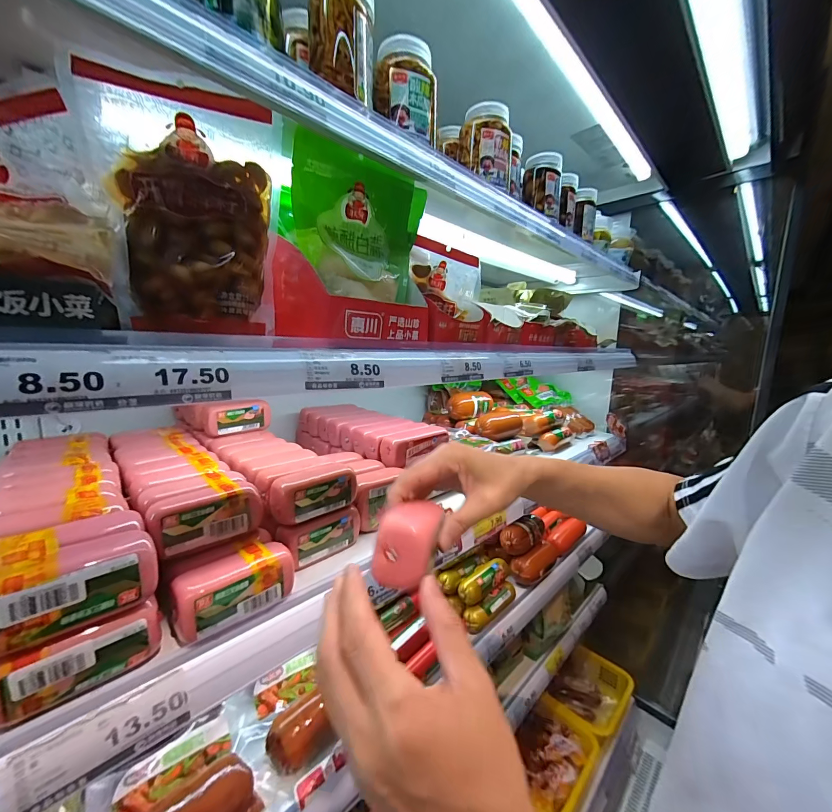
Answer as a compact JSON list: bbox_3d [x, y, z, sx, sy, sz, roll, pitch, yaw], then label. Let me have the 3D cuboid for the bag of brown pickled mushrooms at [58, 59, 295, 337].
[{"bbox_3d":[-0.188,-0.161,0.301,0.142,0.188,0.035,-2,9,-20],"label":"bag of brown pickled mushrooms"}]

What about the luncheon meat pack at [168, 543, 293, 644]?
[{"bbox_3d":[-0.169,0.167,0.332,0.101,0.043,0.041,-8,12,-44],"label":"luncheon meat pack"}]

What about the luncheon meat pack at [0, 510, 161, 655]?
[{"bbox_3d":[-0.259,0.123,0.268,0.080,0.048,0.101,9,12,43],"label":"luncheon meat pack"}]

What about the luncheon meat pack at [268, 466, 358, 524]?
[{"bbox_3d":[-0.121,0.103,0.427,0.102,0.048,0.034,-7,11,-41],"label":"luncheon meat pack"}]

